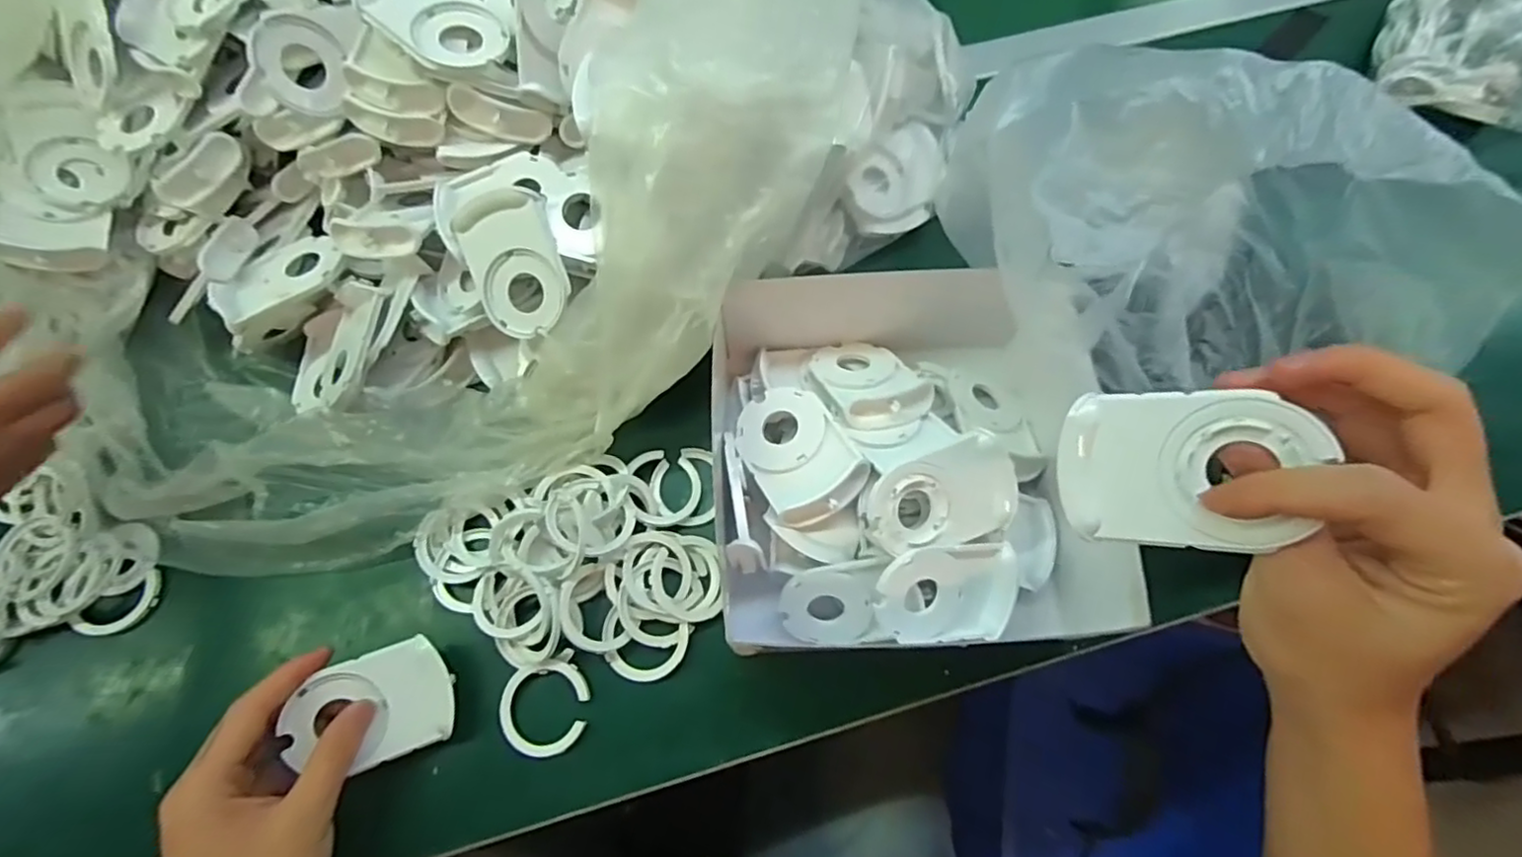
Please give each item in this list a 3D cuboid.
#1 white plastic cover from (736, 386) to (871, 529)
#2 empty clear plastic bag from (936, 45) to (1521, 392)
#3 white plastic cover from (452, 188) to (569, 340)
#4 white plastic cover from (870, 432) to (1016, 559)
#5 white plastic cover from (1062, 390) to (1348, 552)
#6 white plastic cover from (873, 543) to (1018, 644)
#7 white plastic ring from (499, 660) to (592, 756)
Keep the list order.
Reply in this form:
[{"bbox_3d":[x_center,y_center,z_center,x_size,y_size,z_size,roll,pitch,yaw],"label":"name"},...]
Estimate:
[{"bbox_3d":[0.020,0.012,0.371,0.057,0.025,0.082,-29,70,-11],"label":"white plastic cover"},{"bbox_3d":[0.226,-0.098,0.333,0.208,0.133,0.132,-2,68,0],"label":"empty clear plastic bag"},{"bbox_3d":[-0.145,-0.096,0.384,0.056,0.009,0.082,-16,102,12],"label":"white plastic cover"},{"bbox_3d":[0.096,0.038,0.353,0.087,0.020,0.056,-20,102,-13],"label":"white plastic cover"},{"bbox_3d":[0.154,0.016,0.238,0.078,0.005,0.057,3,94,35],"label":"white plastic cover"},{"bbox_3d":[0.101,0.092,0.354,0.078,0.017,0.060,-10,108,-15],"label":"white plastic cover"},{"bbox_3d":[-0.123,0.158,0.365,0.048,0.009,0.049,0,68,1],"label":"white plastic ring"}]

